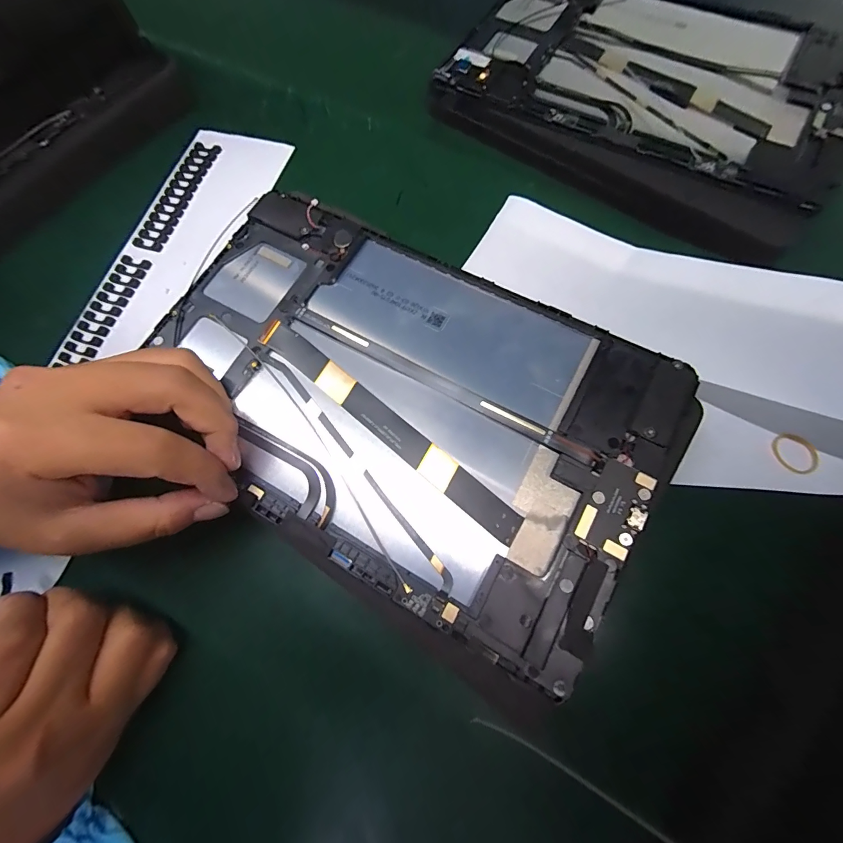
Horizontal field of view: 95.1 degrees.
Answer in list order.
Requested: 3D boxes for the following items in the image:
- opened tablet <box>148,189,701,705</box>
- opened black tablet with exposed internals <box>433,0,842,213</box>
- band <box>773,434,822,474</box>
[{"bbox_3d":[-0.015,-0.015,0.178,0.237,0.013,0.144,30,75,10],"label":"opened tablet"},{"bbox_3d":[0.148,-0.228,0.251,0.234,0.024,0.147,30,79,12],"label":"opened black tablet with exposed internals"},{"bbox_3d":[0.176,0.015,0.181,0.016,0.005,0.019,-42,75,-6],"label":"band"}]

